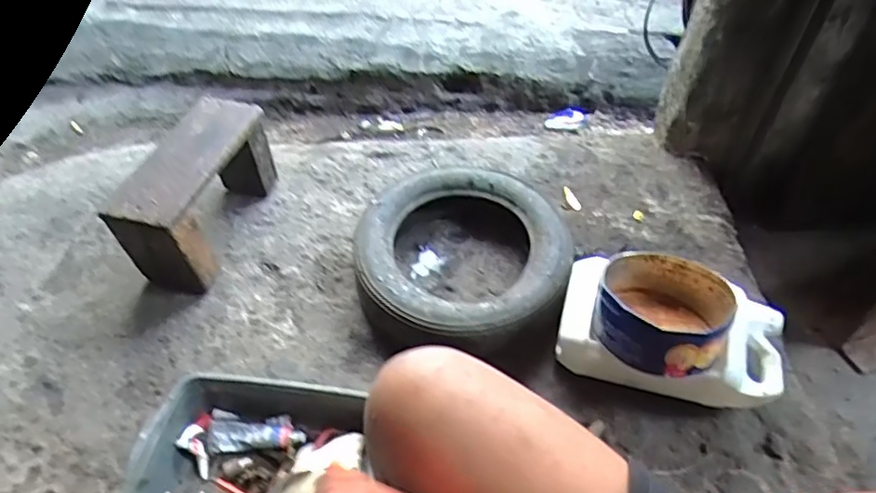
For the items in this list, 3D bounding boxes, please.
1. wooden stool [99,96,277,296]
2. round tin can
[{"bbox_3d":[-0.444,-0.096,1.111,0.154,0.208,0.311,13,49,10],"label":"wooden stool"},{"bbox_3d":[0.332,0.101,0.888,0.183,0.113,0.184,1,48,-1],"label":"round tin can"}]

